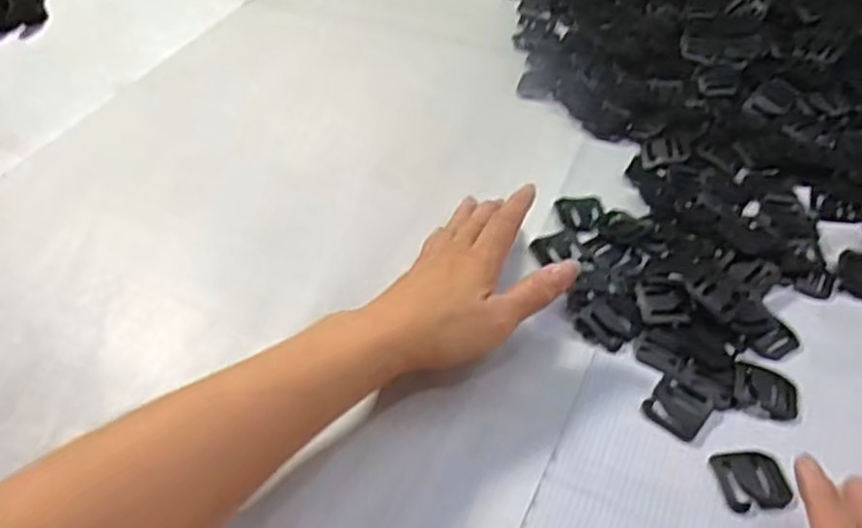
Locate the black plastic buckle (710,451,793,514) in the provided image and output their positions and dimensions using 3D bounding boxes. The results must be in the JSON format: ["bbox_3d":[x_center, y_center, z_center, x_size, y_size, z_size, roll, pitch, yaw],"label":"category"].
[{"bbox_3d":[0.160,0.108,0.360,0.032,0.004,0.030,-6,46,-4],"label":"black plastic buckle"}]

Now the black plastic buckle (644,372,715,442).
[{"bbox_3d":[0.134,0.077,0.390,0.031,0.004,0.032,32,54,28],"label":"black plastic buckle"}]

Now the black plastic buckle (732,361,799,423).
[{"bbox_3d":[0.185,0.069,0.396,0.034,0.005,0.032,10,47,11],"label":"black plastic buckle"}]

